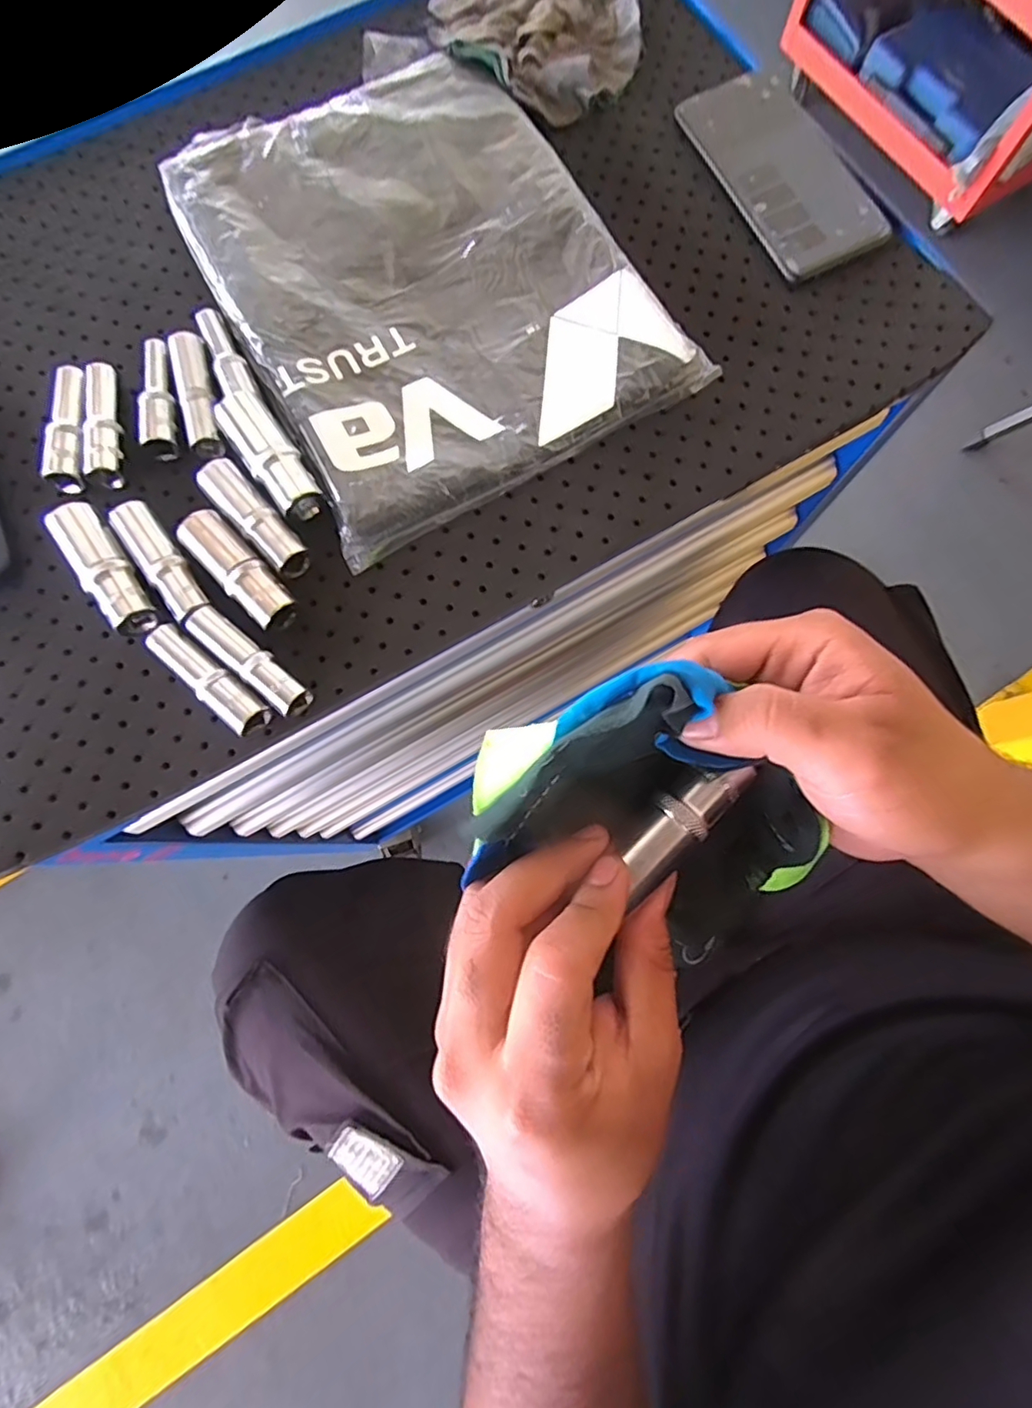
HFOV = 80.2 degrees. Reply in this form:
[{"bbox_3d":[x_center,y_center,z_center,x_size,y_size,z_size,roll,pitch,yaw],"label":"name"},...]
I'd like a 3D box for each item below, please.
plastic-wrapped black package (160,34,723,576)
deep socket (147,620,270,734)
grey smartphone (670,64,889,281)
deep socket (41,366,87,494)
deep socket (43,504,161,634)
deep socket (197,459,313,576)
[{"bbox_3d":[-0.065,-0.278,0.394,0.234,0.020,0.319,-29,78,-5],"label":"plastic-wrapped black package"},{"bbox_3d":[-0.171,-0.015,0.341,0.080,0.016,0.020,39,81,9],"label":"deep socket"},{"bbox_3d":[0.178,-0.361,0.412,0.074,0.014,0.158,-26,78,-4],"label":"grey smartphone"},{"bbox_3d":[-0.272,-0.172,0.375,0.022,0.017,0.082,-5,77,0],"label":"deep socket"},{"bbox_3d":[-0.233,-0.078,0.348,0.025,0.019,0.082,-34,79,-6],"label":"deep socket"},{"bbox_3d":[-0.152,-0.108,0.358,0.022,0.016,0.081,-42,80,-7],"label":"deep socket"}]

